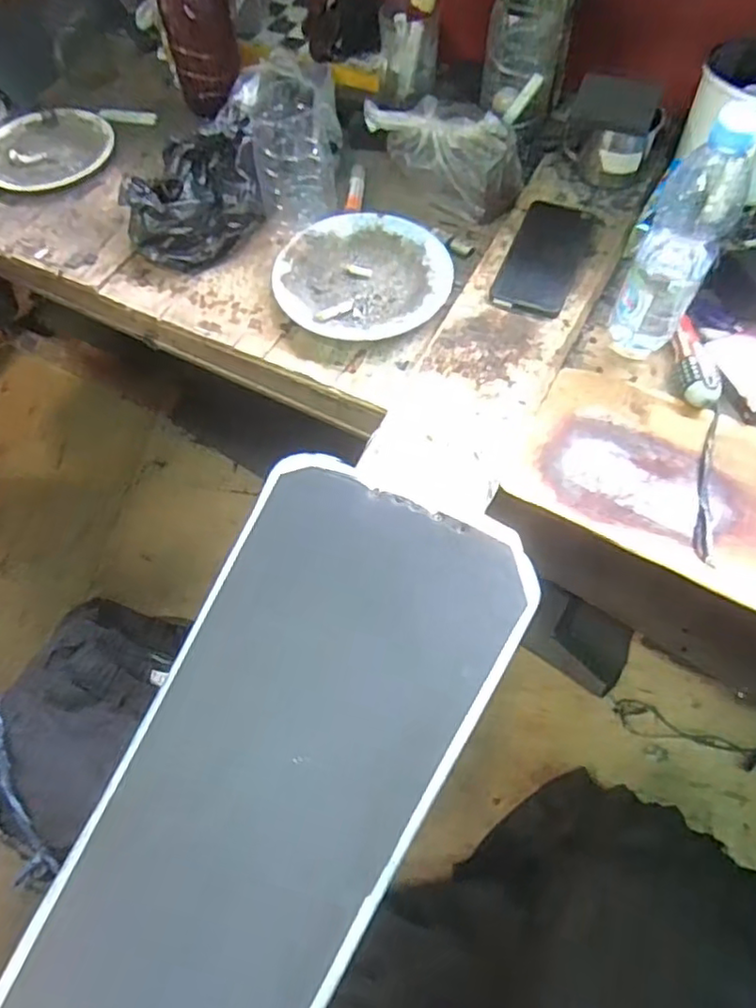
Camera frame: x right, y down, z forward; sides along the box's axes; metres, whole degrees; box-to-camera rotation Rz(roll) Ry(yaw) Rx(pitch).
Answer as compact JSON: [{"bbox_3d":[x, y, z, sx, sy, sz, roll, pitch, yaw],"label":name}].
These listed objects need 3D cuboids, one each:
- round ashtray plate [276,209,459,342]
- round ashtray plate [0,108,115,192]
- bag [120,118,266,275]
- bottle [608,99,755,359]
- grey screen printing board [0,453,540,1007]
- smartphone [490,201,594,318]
[{"bbox_3d":[-0.017,-0.259,0.726,0.192,0.027,0.182,-1,64,2],"label":"round ashtray plate"},{"bbox_3d":[-0.445,-0.480,0.862,0.171,0.015,0.167,-1,64,2],"label":"round ashtray plate"},{"bbox_3d":[-0.209,-0.348,0.734,0.158,0.104,0.087,-25,65,-10],"label":"bag"},{"bbox_3d":[0.277,-0.241,0.581,0.068,0.215,0.080,29,68,16],"label":"bottle"},{"bbox_3d":[-0.075,0.196,0.468,0.235,0.023,0.501,22,67,13],"label":"grey screen printing board"},{"bbox_3d":[0.187,-0.280,0.720,0.077,0.005,0.173,19,66,12],"label":"smartphone"}]

